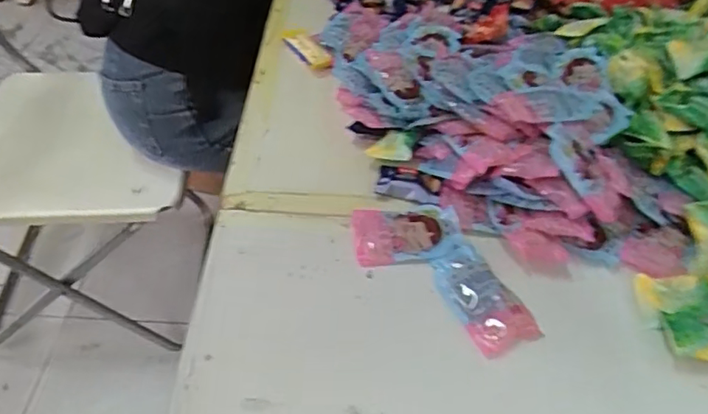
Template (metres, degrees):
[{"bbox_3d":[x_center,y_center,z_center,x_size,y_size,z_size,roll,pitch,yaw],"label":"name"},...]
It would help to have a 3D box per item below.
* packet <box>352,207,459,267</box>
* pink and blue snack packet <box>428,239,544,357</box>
[{"bbox_3d":[0.042,0.020,0.442,0.081,0.008,0.052,-4,46,-5],"label":"packet"},{"bbox_3d":[0.089,0.062,0.405,0.044,0.011,0.090,-22,50,-21],"label":"pink and blue snack packet"}]

